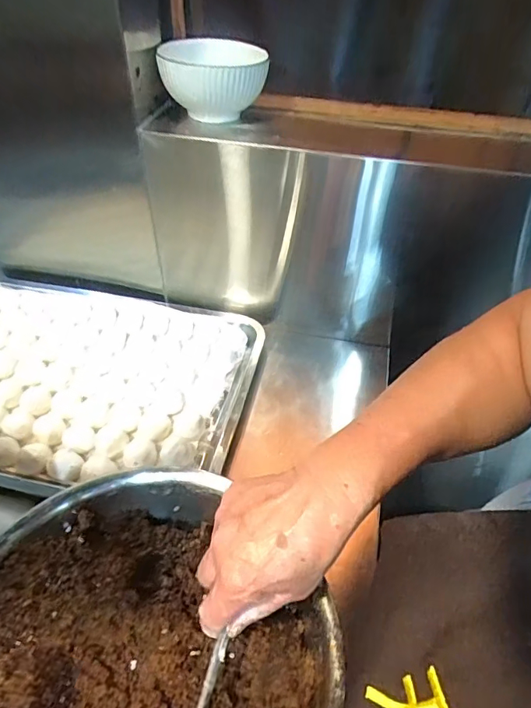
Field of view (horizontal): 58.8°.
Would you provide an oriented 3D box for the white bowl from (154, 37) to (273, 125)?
[{"bbox_3d":[-0.057,-0.291,0.508,0.097,0.064,0.097,3,45,-3],"label":"white bowl"}]

